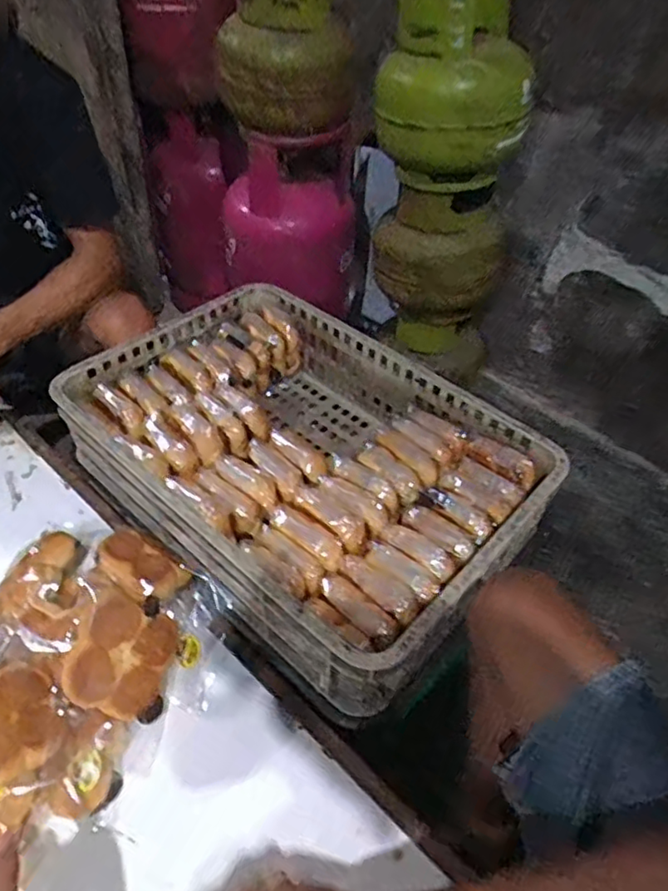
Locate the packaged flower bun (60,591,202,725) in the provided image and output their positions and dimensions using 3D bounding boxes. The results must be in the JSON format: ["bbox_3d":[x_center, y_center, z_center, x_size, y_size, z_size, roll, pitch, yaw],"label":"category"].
[{"bbox_3d":[-0.229,0.235,0.671,0.133,0.060,0.121,4,81,-26],"label":"packaged flower bun"}]

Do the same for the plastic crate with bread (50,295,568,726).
[{"bbox_3d":[-0.051,0.016,0.851,0.610,0.135,0.409,33,52,25],"label":"plastic crate with bread"}]

